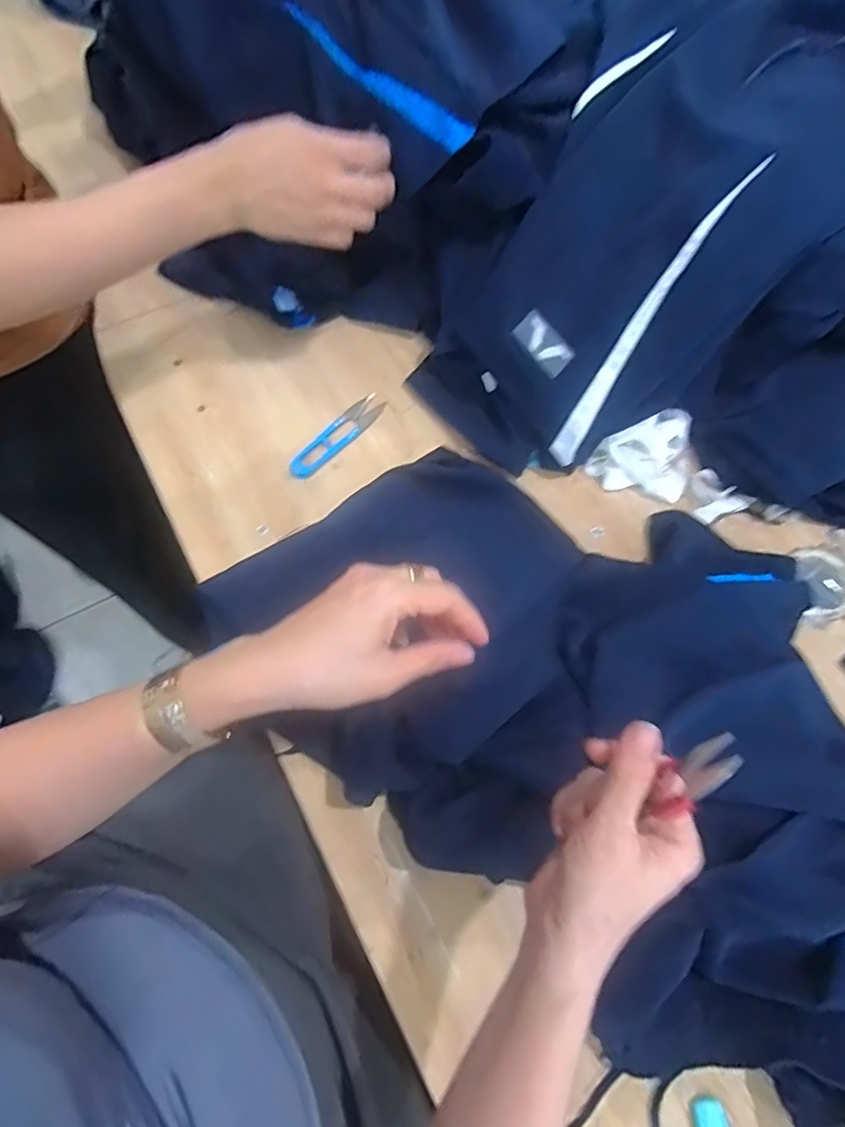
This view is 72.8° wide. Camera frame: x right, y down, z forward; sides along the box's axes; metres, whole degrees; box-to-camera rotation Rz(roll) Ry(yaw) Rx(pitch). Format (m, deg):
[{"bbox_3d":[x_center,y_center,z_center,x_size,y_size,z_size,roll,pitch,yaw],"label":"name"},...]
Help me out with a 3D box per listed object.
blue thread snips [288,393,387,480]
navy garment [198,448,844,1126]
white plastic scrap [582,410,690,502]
[{"bbox_3d":[-0.086,-0.129,0.581,0.028,0.008,0.123,40,73,13],"label":"blue thread snips"},{"bbox_3d":[0.133,0.097,0.447,0.596,0.087,0.366,37,73,13],"label":"navy garment"},{"bbox_3d":[0.216,-0.110,0.558,0.092,0.036,0.077,11,69,4],"label":"white plastic scrap"}]

